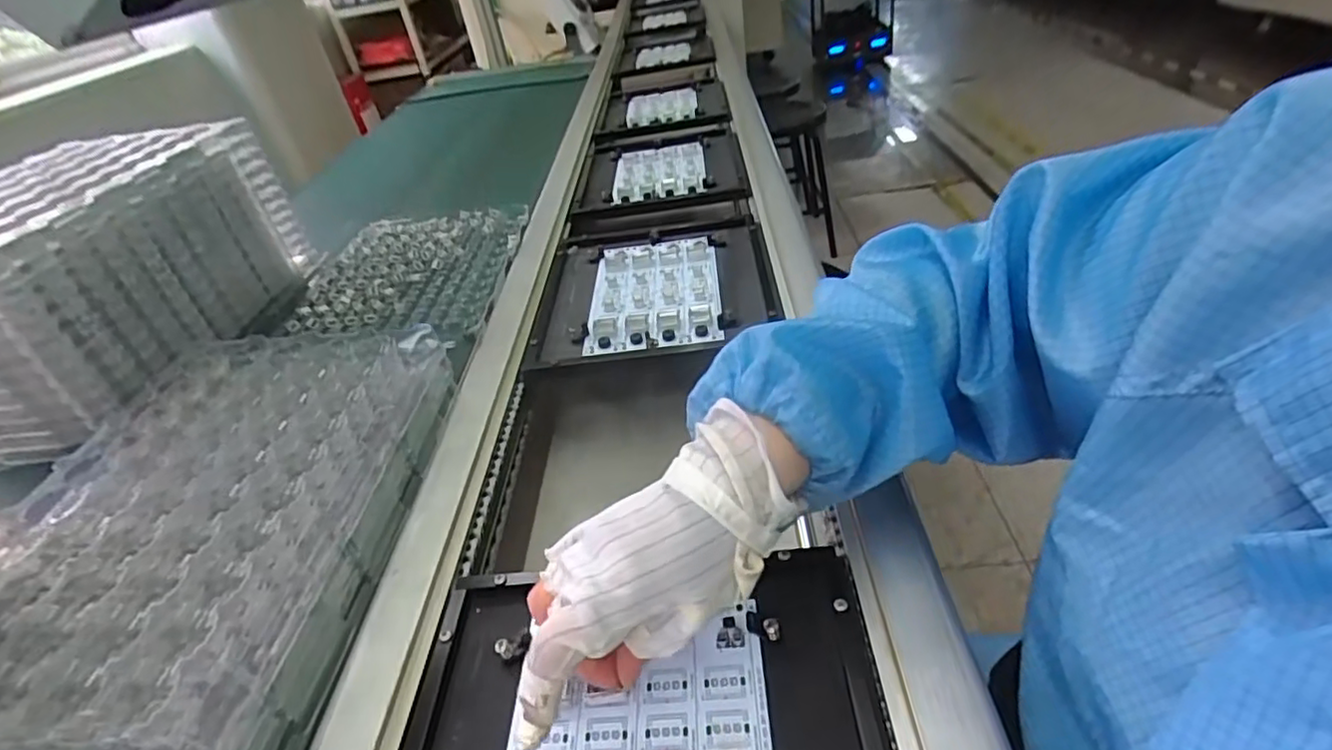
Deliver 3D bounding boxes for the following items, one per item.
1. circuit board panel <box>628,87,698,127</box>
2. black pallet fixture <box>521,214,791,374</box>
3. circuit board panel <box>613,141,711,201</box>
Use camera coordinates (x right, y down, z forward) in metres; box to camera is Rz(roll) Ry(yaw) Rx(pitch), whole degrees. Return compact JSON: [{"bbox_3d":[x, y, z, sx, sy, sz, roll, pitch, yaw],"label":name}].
[{"bbox_3d":[-0.006,-0.510,1.213,0.127,0.012,0.226,-3,35,3],"label":"circuit board panel"},{"bbox_3d":[-0.009,-0.094,0.657,0.227,0.017,0.249,-8,36,6],"label":"black pallet fixture"},{"bbox_3d":[-0.010,-0.299,0.929,0.130,0.022,0.216,-8,36,6],"label":"circuit board panel"}]

